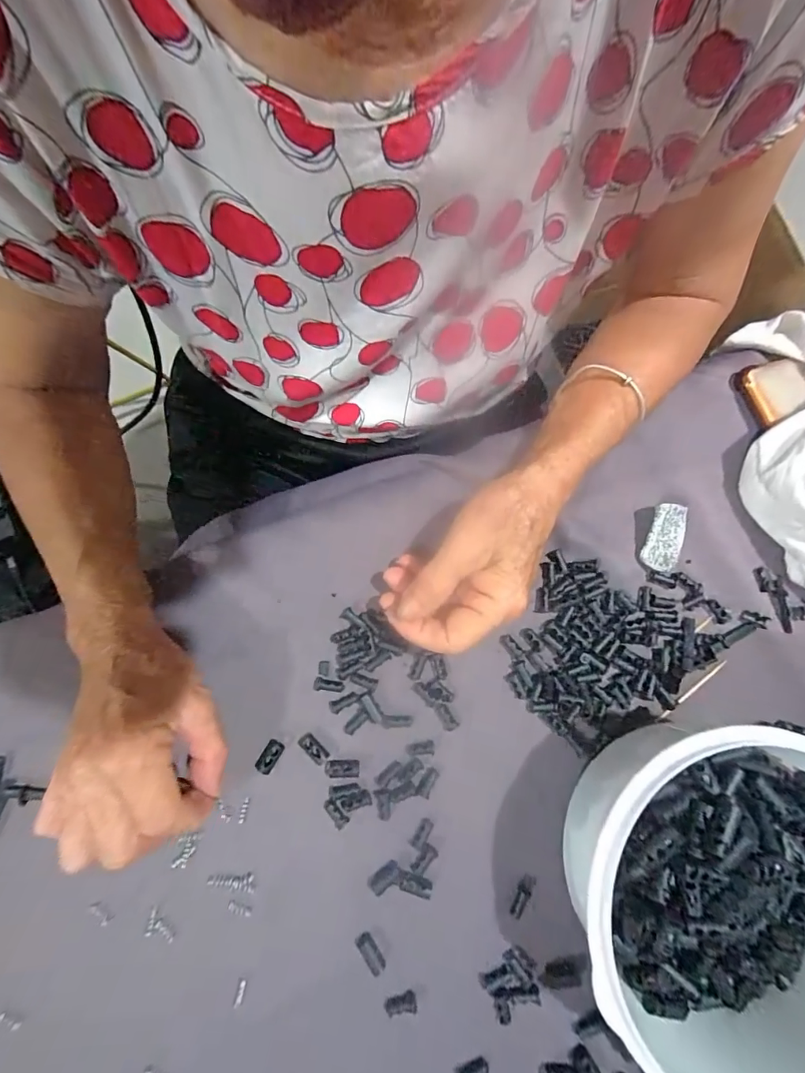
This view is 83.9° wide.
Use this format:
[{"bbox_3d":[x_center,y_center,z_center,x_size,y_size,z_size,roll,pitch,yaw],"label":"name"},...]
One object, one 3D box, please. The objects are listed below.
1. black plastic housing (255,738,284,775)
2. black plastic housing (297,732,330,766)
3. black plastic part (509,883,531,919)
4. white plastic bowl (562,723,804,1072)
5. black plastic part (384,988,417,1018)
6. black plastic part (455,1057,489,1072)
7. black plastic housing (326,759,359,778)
[{"bbox_3d":[-0.081,0.135,0.274,0.011,0.005,0.019,30,79,6],"label":"black plastic housing"},{"bbox_3d":[-0.055,0.130,0.275,0.020,0.007,0.010,40,80,7],"label":"black plastic housing"},{"bbox_3d":[0.069,0.213,0.260,0.008,0.004,0.017,24,79,4],"label":"black plastic part"},{"bbox_3d":[0.165,0.185,0.231,0.161,0.072,0.164,11,78,2],"label":"white plastic bowl"},{"bbox_3d":[-0.001,0.261,0.250,0.017,0.005,0.009,-5,78,-2],"label":"black plastic part"},{"bbox_3d":[0.038,0.291,0.242,0.018,0.009,0.008,-12,78,-3],"label":"black plastic part"},{"bbox_3d":[-0.037,0.142,0.274,0.020,0.005,0.010,2,78,0],"label":"black plastic housing"}]

